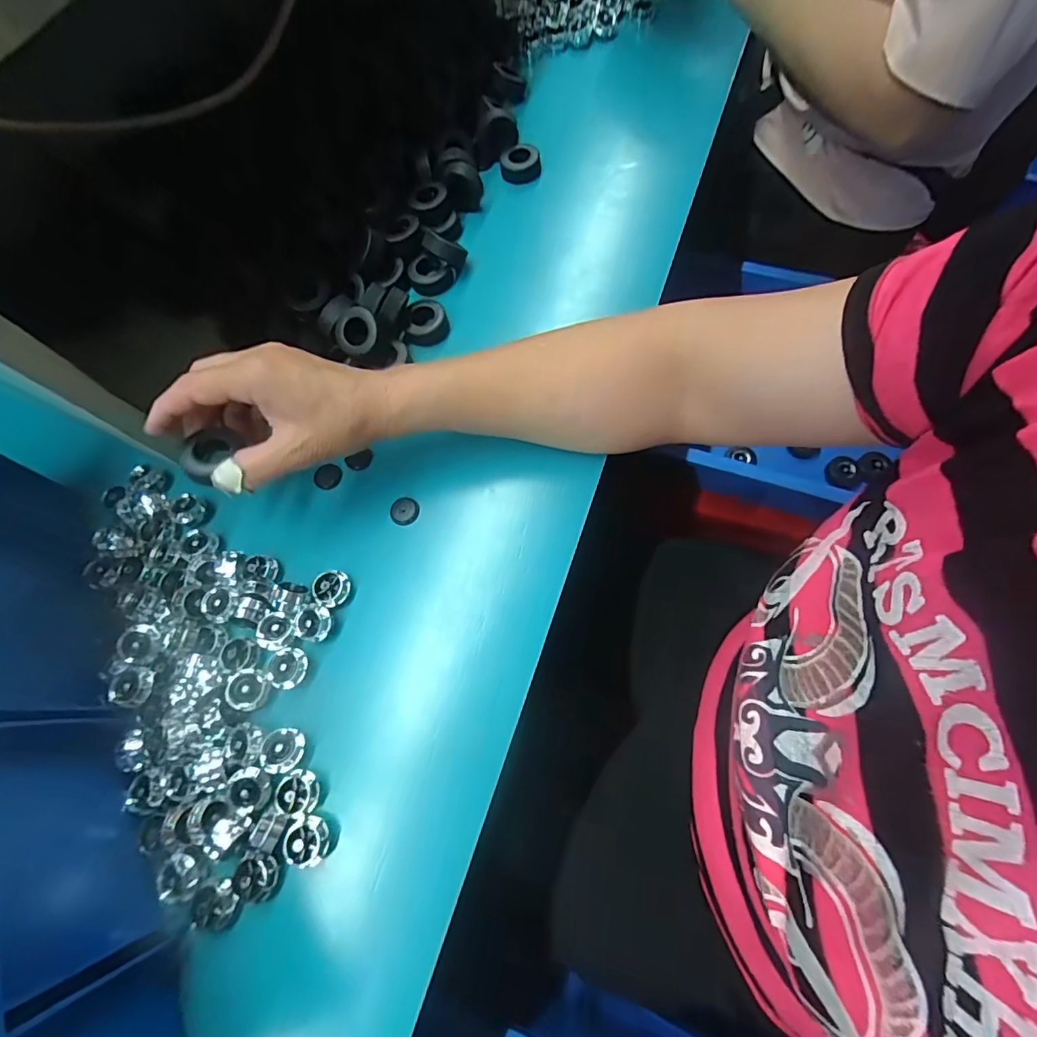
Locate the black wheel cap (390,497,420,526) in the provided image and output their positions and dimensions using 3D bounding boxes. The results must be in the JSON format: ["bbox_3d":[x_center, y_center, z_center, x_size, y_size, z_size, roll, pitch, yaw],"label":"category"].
[{"bbox_3d":[-0.084,-0.005,0.356,0.021,0.004,0.022,-1,70,3],"label":"black wheel cap"}]

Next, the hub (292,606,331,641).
[{"bbox_3d":[-0.137,0.070,0.321,0.022,0.010,0.023,-1,70,3],"label":"hub"}]

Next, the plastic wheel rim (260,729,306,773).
[{"bbox_3d":[-0.144,0.142,0.295,0.023,0.012,0.024,-1,70,3],"label":"plastic wheel rim"}]

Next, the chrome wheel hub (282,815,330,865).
[{"bbox_3d":[-0.121,0.184,0.276,0.022,0.011,0.021,-1,70,3],"label":"chrome wheel hub"}]

